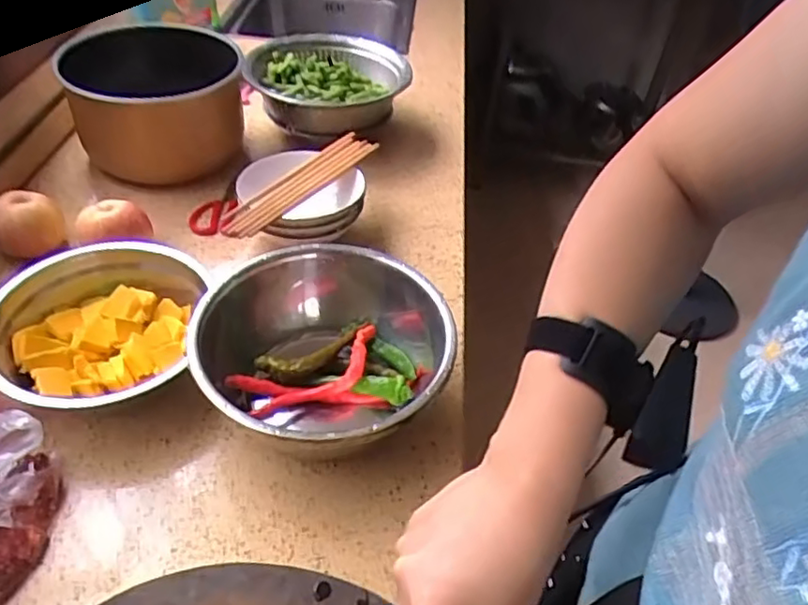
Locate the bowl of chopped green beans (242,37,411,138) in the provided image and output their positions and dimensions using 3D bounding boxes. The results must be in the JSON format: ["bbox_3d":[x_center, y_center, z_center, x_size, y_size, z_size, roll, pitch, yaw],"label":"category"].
[{"bbox_3d":[-0.116,-0.336,1.016,0.247,0.110,0.250,3,44,-3],"label":"bowl of chopped green beans"}]

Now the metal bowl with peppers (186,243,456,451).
[{"bbox_3d":[-0.082,0.054,0.601,0.235,0.103,0.238,3,44,-3],"label":"metal bowl with peppers"}]

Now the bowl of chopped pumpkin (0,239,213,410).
[{"bbox_3d":[-0.298,0.034,0.618,0.183,0.075,0.204,-4,45,-11],"label":"bowl of chopped pumpkin"}]

